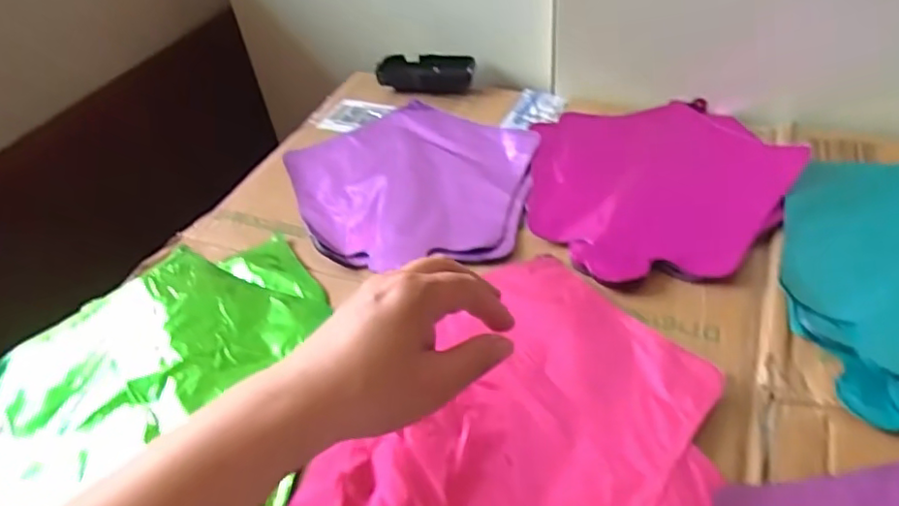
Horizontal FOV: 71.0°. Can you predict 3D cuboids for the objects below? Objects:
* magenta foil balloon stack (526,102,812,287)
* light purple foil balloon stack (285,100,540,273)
[{"bbox_3d":[0.176,-0.065,0.527,0.208,0.014,0.232,3,44,11],"label":"magenta foil balloon stack"},{"bbox_3d":[-0.038,-0.067,0.577,0.241,0.012,0.223,22,50,27],"label":"light purple foil balloon stack"}]

